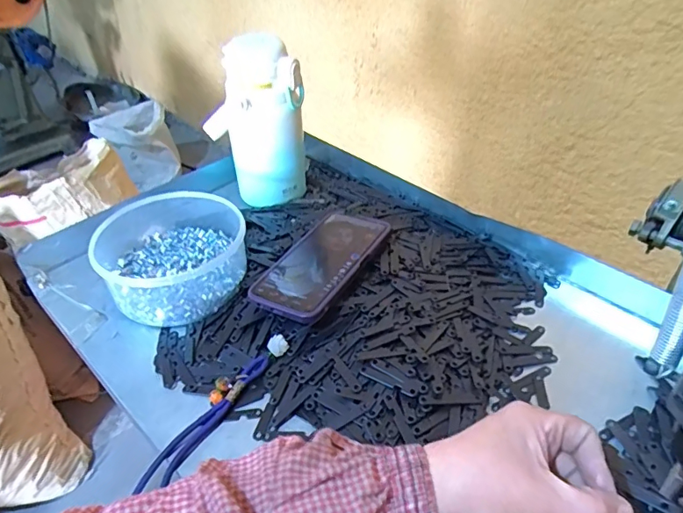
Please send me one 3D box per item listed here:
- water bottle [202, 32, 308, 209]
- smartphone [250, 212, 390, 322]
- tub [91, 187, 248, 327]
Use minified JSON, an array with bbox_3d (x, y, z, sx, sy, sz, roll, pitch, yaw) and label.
[{"bbox_3d":[-0.099,-0.159,0.592,0.087,0.190,0.069,20,45,24],"label":"water bottle"},{"bbox_3d":[-0.021,0.002,0.516,0.087,0.015,0.164,13,41,29],"label":"smartphone"},{"bbox_3d":[-0.182,-0.012,0.540,0.157,0.063,0.183,-25,45,-24],"label":"tub"}]

